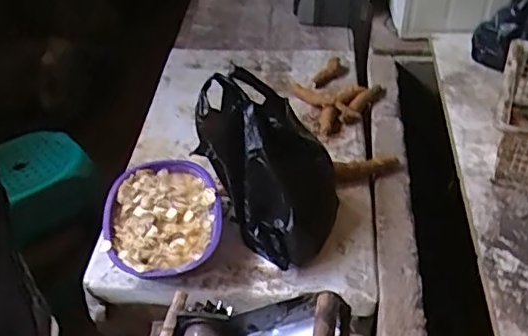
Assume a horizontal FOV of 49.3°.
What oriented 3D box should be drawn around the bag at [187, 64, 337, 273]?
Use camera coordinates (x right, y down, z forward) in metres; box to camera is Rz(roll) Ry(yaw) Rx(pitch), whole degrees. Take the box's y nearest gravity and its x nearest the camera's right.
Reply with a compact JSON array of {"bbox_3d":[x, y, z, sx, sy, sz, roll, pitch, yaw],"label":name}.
[{"bbox_3d":[0.008,0.006,1.066,0.263,0.267,0.185,24,47,24],"label":"bag"}]

